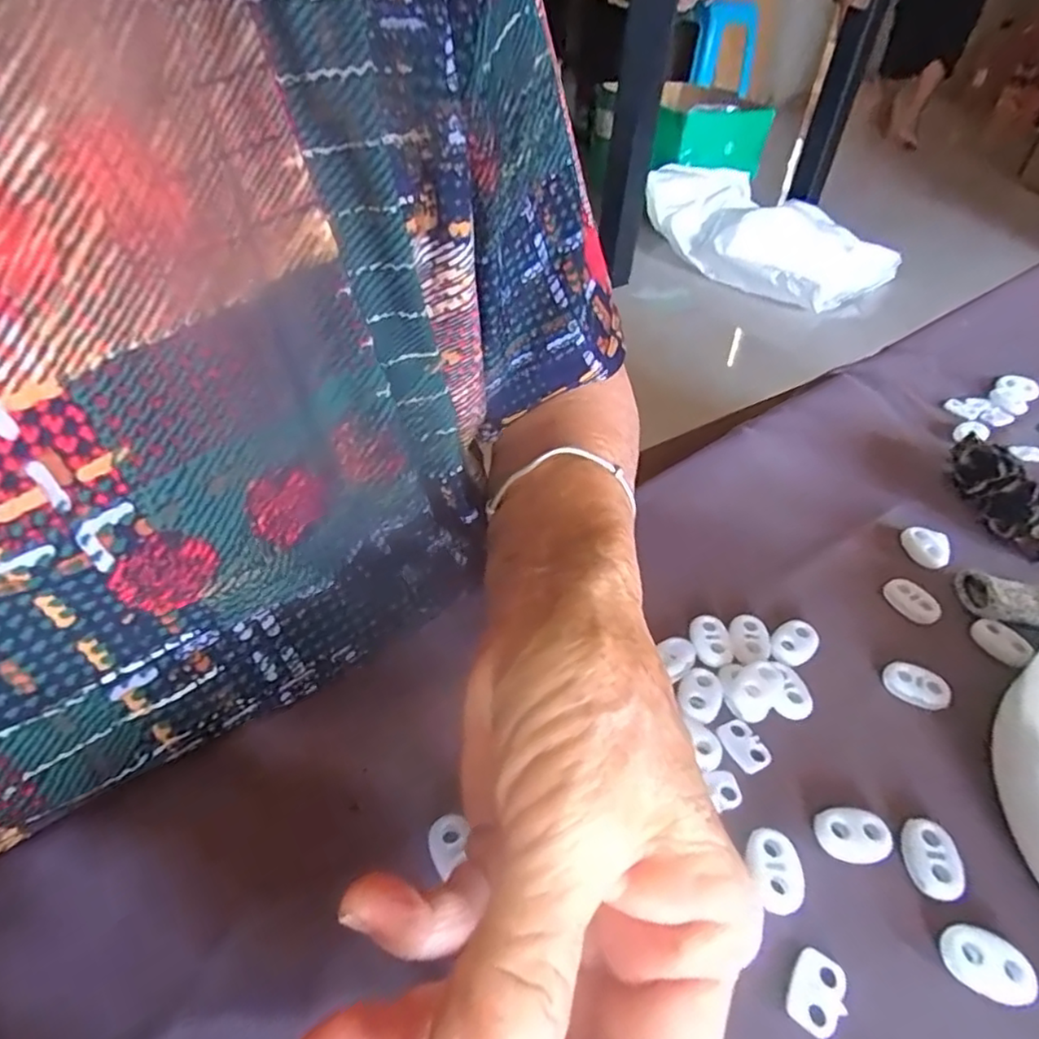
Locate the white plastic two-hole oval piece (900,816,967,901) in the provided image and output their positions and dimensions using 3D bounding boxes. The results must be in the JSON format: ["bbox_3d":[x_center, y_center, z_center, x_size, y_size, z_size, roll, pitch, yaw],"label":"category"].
[{"bbox_3d":[0.125,0.102,0.195,0.015,0.005,0.022,4,43,1],"label":"white plastic two-hole oval piece"}]

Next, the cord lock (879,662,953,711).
[{"bbox_3d":[0.148,0.062,0.241,0.022,0.006,0.015,27,48,24],"label":"cord lock"}]

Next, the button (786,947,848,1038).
[{"bbox_3d":[0.079,0.126,0.170,0.013,0.004,0.020,24,47,21],"label":"button"}]

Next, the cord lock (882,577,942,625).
[{"bbox_3d":[0.165,0.034,0.271,0.013,0.007,0.023,-20,48,-23],"label":"cord lock"}]

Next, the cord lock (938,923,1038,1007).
[{"bbox_3d":[0.127,0.121,0.175,0.021,0.005,0.015,16,45,13],"label":"cord lock"}]

